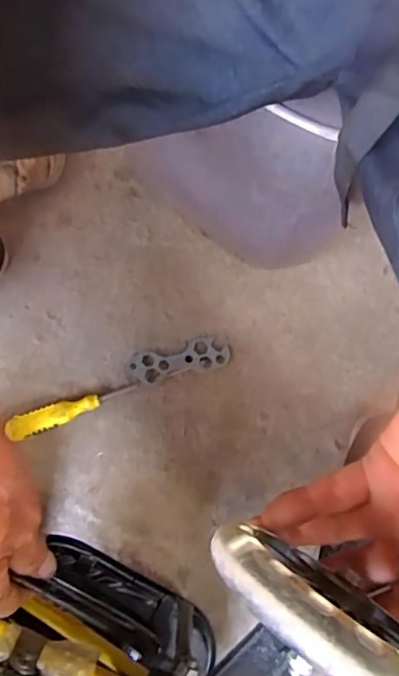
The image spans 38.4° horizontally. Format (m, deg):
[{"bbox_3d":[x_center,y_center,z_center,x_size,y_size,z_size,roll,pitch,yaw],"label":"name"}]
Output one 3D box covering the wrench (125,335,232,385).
[{"bbox_3d":[-0.026,0.027,0.697,0.122,0.010,0.043,-13,80,-5],"label":"wrench"}]

